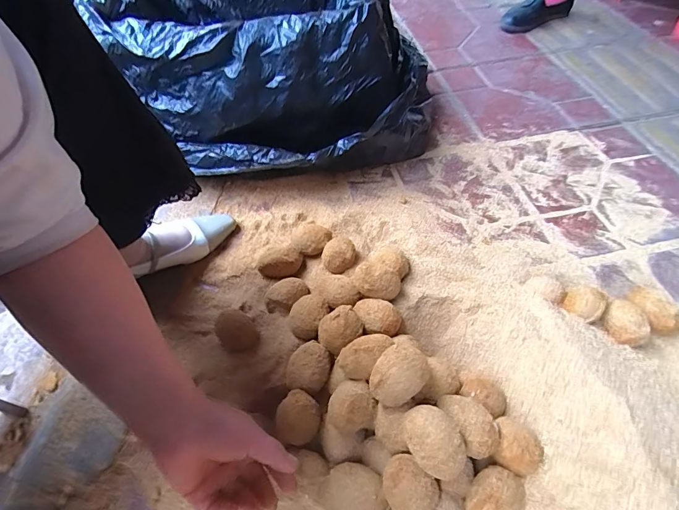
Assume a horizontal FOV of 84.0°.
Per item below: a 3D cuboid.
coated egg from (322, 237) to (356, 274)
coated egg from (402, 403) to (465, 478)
[{"bbox_3d":[0.002,0.007,0.563,0.049,0.049,0.049,0,54,0],"label":"coated egg"},{"bbox_3d":[0.087,0.174,0.353,0.047,0.043,0.064,-17,56,-12],"label":"coated egg"}]

